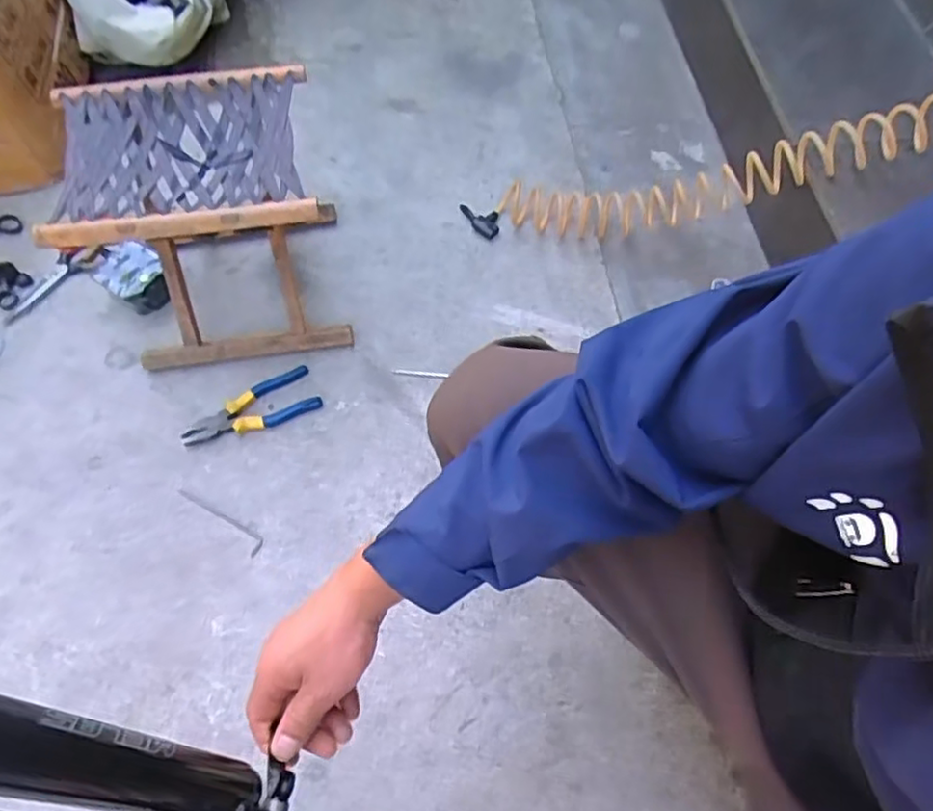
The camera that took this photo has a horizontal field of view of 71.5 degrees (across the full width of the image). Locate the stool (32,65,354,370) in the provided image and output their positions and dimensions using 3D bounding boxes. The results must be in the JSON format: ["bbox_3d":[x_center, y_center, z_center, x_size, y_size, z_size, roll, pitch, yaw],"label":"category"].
[{"bbox_3d":[-0.338,-0.239,0.883,0.285,0.292,0.236,-8,65,-6],"label":"stool"}]

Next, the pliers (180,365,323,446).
[{"bbox_3d":[-0.308,0.007,0.919,0.190,0.020,0.075,-24,68,-13],"label":"pliers"}]

